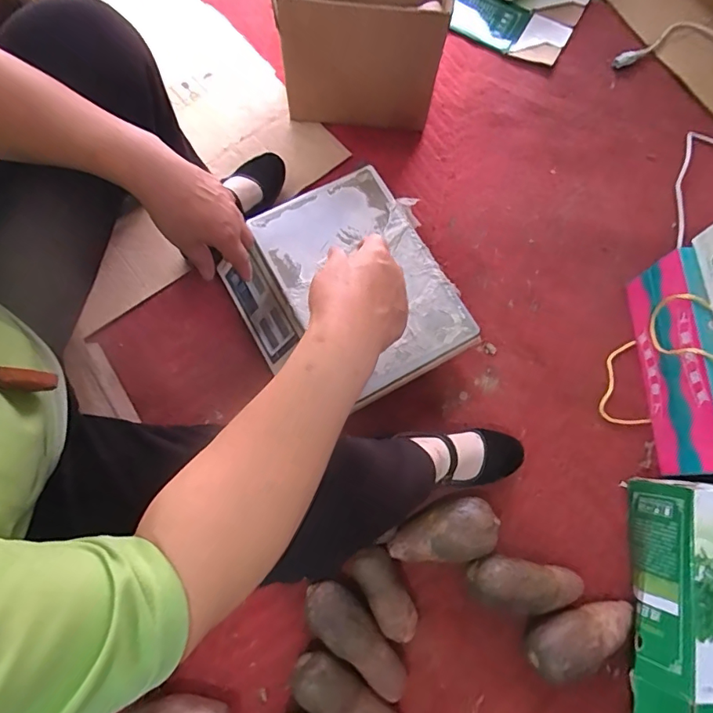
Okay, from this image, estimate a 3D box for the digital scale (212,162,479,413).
[{"bbox_3d":[-0.021,-0.098,0.757,0.314,0.089,0.350,-28,76,-9],"label":"digital scale"}]

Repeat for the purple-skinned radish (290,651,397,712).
[{"bbox_3d":[-0.011,0.459,0.631,0.163,0.061,0.069,30,75,8],"label":"purple-skinned radish"}]

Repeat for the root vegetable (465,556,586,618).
[{"bbox_3d":[0.241,0.328,0.672,0.166,0.063,0.070,11,73,2],"label":"root vegetable"}]

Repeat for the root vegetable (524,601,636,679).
[{"bbox_3d":[0.315,0.388,0.659,0.168,0.062,0.069,-17,74,-6],"label":"root vegetable"}]

